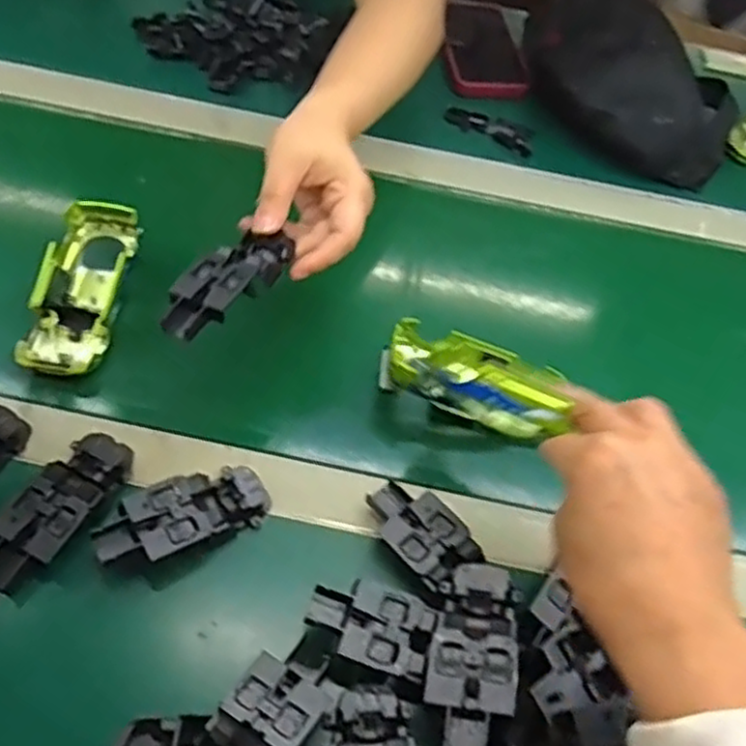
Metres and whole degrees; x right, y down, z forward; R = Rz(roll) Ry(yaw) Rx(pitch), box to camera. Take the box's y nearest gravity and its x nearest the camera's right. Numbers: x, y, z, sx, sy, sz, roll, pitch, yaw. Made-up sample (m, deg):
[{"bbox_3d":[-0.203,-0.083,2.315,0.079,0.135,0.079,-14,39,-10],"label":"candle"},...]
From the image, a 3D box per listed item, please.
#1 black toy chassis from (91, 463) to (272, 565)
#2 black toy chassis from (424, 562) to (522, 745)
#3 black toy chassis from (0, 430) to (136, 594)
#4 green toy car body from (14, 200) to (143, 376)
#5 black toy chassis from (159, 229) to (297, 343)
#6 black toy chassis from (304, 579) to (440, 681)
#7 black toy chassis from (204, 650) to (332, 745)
[{"bbox_3d":[-0.109,0.083,0.428,0.099,0.017,0.044,-14,54,-31],"label":"black toy chassis"},{"bbox_3d":[0.052,0.145,0.378,0.042,0.015,0.097,10,54,6],"label":"black toy chassis"},{"bbox_3d":[-0.182,0.080,0.427,0.041,0.022,0.103,23,57,15],"label":"black toy chassis"},{"bbox_3d":[-0.207,-0.061,0.526,0.059,0.038,0.135,7,68,4],"label":"green toy car body"},{"bbox_3d":[-0.089,-0.057,0.445,0.043,0.019,0.096,31,59,20],"label":"black toy chassis"},{"bbox_3d":[-0.001,0.135,0.396,0.067,0.014,0.042,11,55,7],"label":"black toy chassis"},{"bbox_3d":[-0.061,0.179,0.353,0.043,0.019,0.081,29,58,18],"label":"black toy chassis"}]

